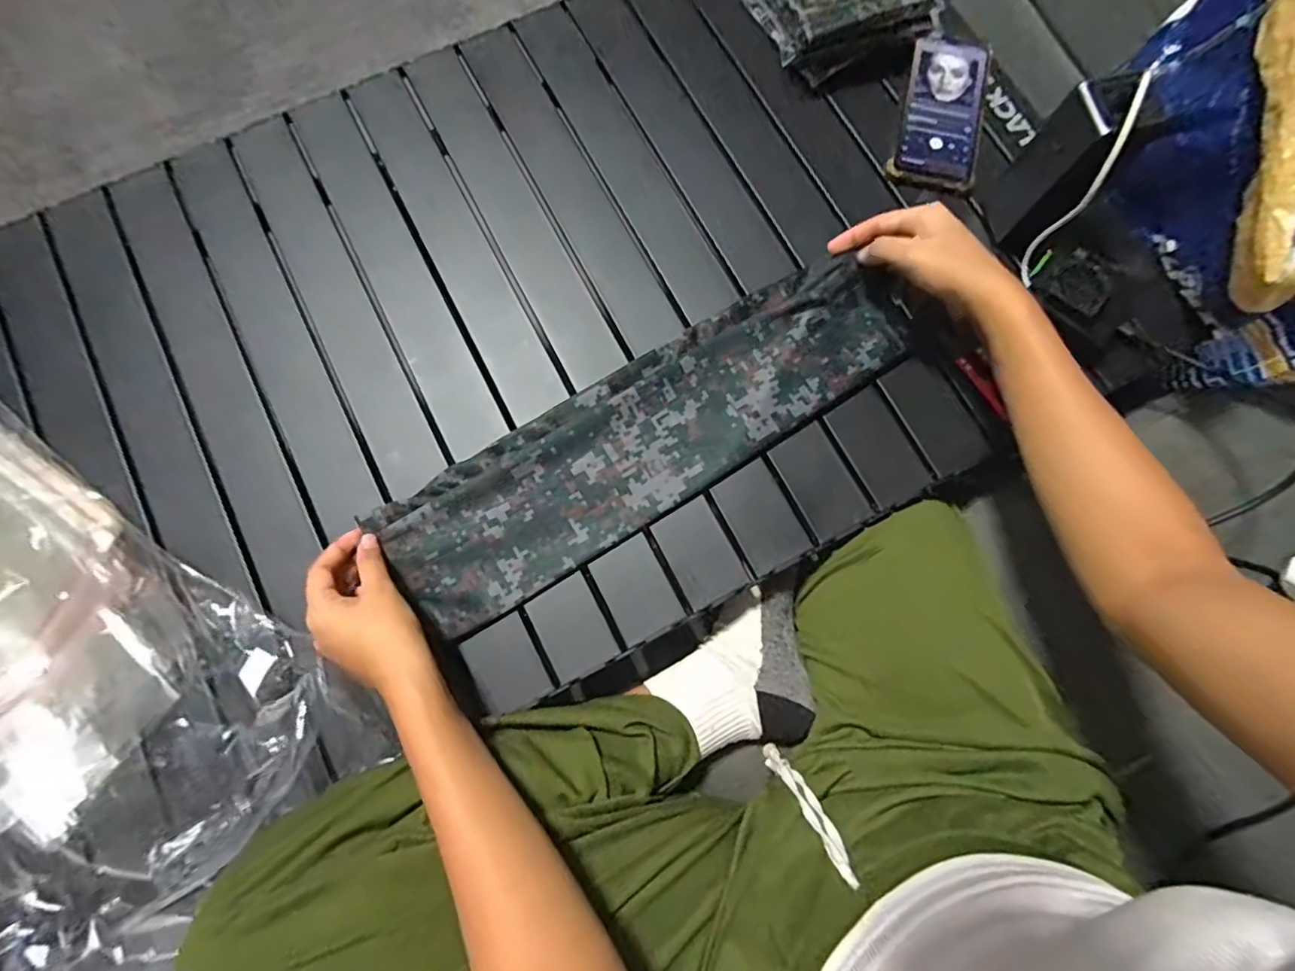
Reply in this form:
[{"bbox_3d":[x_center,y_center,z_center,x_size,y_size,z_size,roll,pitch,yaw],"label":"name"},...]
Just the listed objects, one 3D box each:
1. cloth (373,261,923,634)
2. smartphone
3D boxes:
[{"bbox_3d":[0.006,-0.046,0.478,0.451,0.024,0.124,-32,79,-6],"label":"cloth"},{"bbox_3d":[0.278,-0.351,0.552,0.074,0.017,0.160,16,77,4],"label":"smartphone"}]

